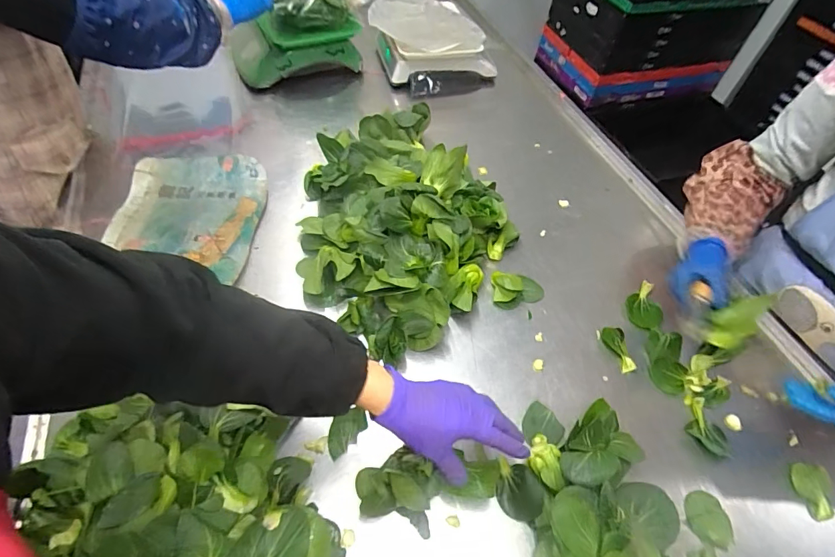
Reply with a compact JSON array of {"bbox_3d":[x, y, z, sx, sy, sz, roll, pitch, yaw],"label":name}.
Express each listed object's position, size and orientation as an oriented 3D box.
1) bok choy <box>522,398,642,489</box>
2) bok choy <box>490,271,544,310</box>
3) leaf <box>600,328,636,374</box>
[{"bbox_3d":[0.206,0.206,0.553,0.132,0.055,0.113,2,53,-3],"label":"bok choy"},{"bbox_3d":[0.168,0.014,0.722,0.089,0.034,0.056,-8,54,-11],"label":"bok choy"},{"bbox_3d":[0.313,0.107,0.674,0.031,0.014,0.076,-8,54,-11],"label":"leaf"}]

